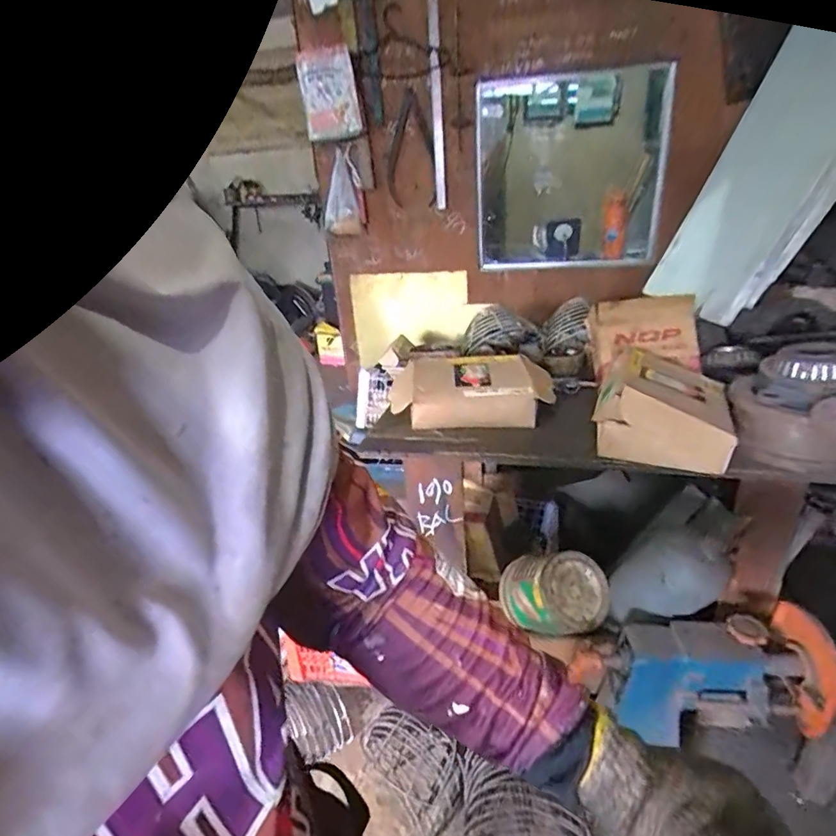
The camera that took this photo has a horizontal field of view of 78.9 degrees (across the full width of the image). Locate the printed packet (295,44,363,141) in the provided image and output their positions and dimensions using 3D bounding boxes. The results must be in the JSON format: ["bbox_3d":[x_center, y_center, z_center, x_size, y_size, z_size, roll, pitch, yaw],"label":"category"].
[{"bbox_3d":[-0.287,-1.041,1.638,0.203,0.247,0.039,7,30,23],"label":"printed packet"}]

